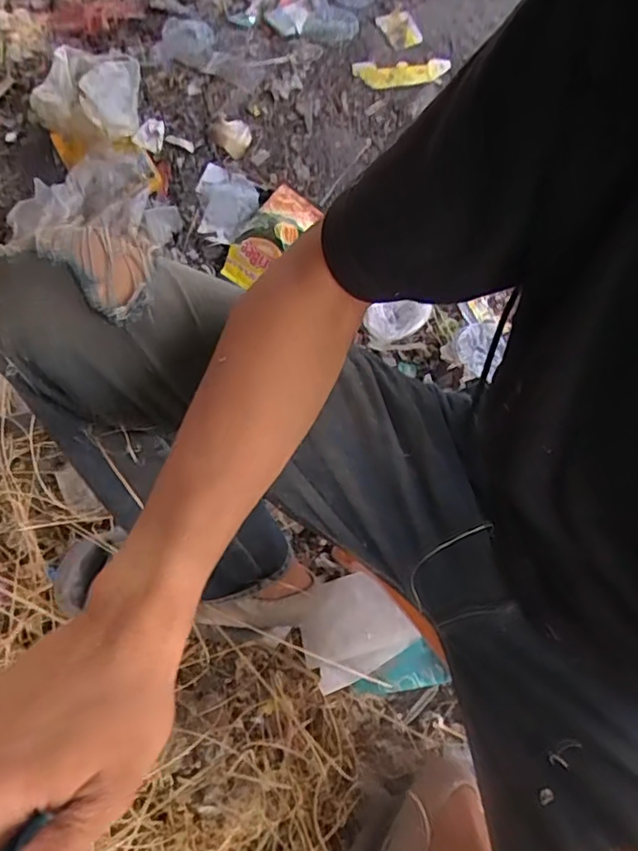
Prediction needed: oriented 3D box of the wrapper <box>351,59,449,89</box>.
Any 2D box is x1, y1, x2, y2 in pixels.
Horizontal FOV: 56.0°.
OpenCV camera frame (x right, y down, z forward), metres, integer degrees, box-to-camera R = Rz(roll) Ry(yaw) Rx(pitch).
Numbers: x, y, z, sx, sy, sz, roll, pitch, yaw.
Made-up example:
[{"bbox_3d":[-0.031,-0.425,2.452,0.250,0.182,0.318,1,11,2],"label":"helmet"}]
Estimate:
[{"bbox_3d":[0.142,-0.614,1.041,0.162,0.021,0.056,2,67,-1],"label":"wrapper"}]

